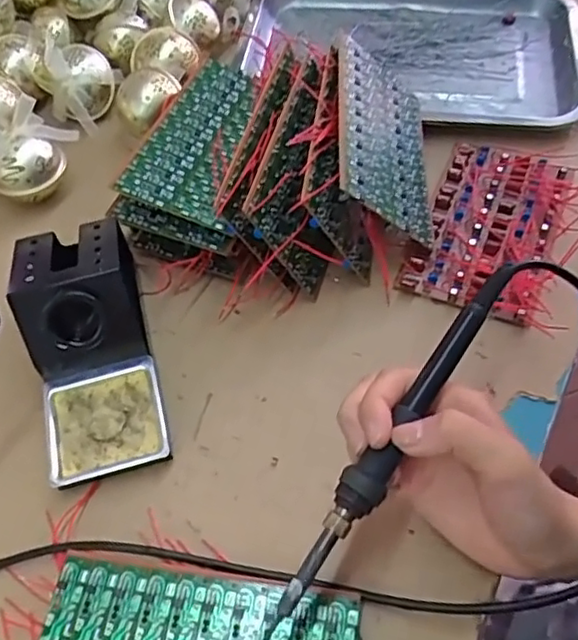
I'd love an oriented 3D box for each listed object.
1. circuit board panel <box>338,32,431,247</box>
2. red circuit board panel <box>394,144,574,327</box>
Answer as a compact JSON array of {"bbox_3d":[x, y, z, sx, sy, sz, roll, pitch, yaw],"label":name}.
[{"bbox_3d":[0.068,-0.136,0.470,0.005,0.094,0.157,-28,51,40],"label":"circuit board panel"},{"bbox_3d":[0.146,-0.070,0.473,0.090,0.022,0.149,19,59,15],"label":"red circuit board panel"}]

